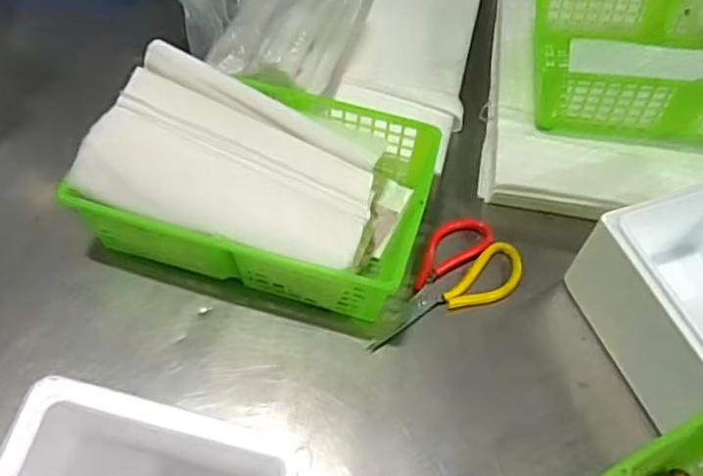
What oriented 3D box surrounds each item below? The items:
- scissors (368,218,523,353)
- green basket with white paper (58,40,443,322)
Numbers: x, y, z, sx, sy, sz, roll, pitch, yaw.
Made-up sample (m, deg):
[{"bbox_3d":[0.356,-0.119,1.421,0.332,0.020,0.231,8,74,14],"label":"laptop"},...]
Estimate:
[{"bbox_3d":[0.094,0.042,0.718,0.187,0.033,0.099,-19,60,-15],"label":"scissors"},{"bbox_3d":[-0.092,-0.057,0.705,0.339,0.151,0.217,14,56,6],"label":"green basket with white paper"}]

